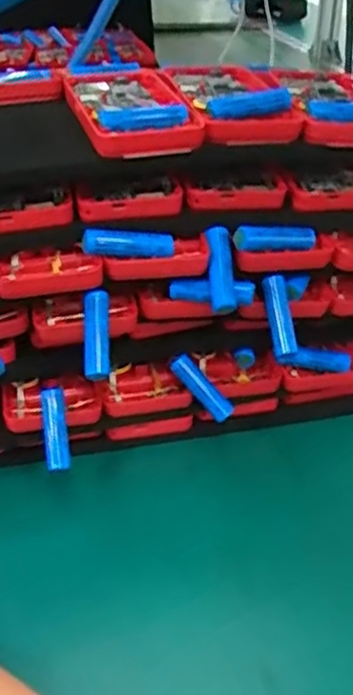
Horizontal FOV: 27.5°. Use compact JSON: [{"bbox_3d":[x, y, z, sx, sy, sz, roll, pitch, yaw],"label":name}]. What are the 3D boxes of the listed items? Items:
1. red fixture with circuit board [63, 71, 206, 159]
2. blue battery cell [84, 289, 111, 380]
[{"bbox_3d":[-0.029,-0.145,0.444,0.070,0.021,0.129,-6,33,-9],"label":"red fixture with circuit board"},{"bbox_3d":[-0.045,-0.008,0.412,0.014,0.050,0.014,-1,-13,1],"label":"blue battery cell"}]

